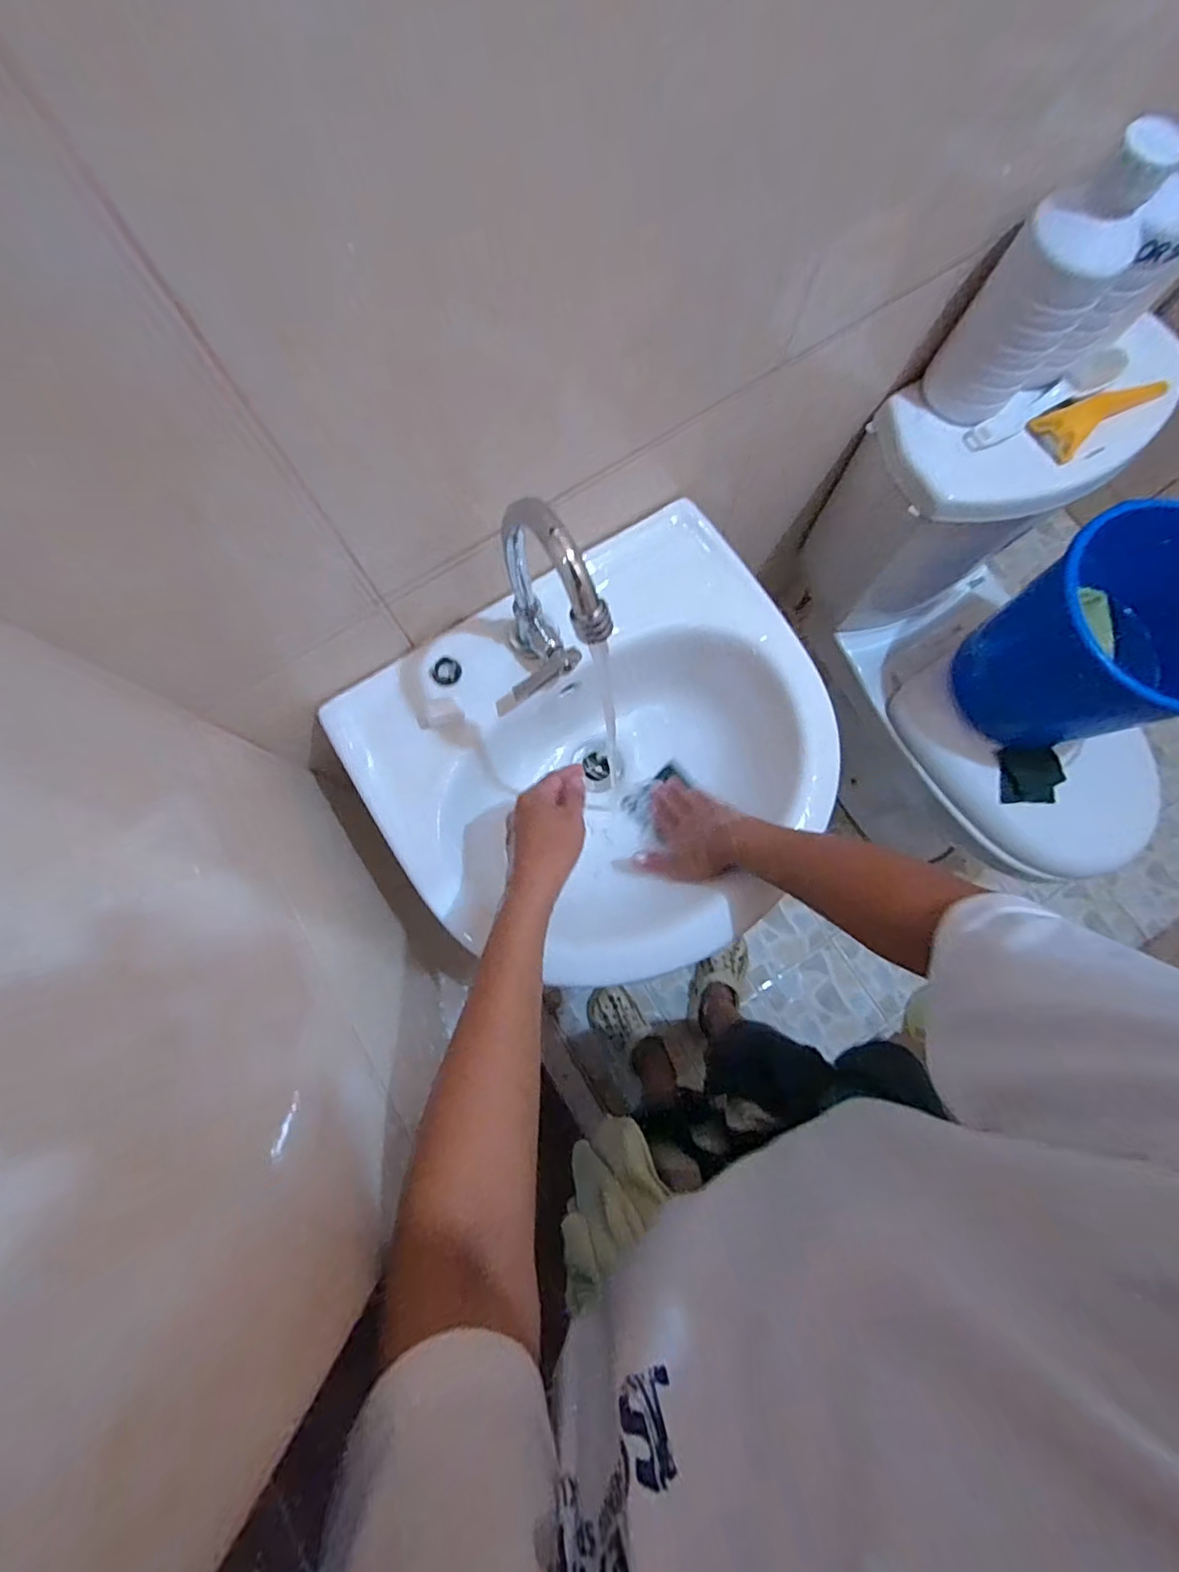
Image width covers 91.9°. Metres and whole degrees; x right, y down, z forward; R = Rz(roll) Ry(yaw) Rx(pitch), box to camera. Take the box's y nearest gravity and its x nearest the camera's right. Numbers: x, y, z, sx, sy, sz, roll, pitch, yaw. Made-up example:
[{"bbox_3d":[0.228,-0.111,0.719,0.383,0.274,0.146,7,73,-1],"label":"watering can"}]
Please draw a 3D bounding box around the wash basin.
[{"bbox_3d":[0.026,-0.016,0.588,0.420,0.158,0.370,-35,80,-7],"label":"wash basin"}]

